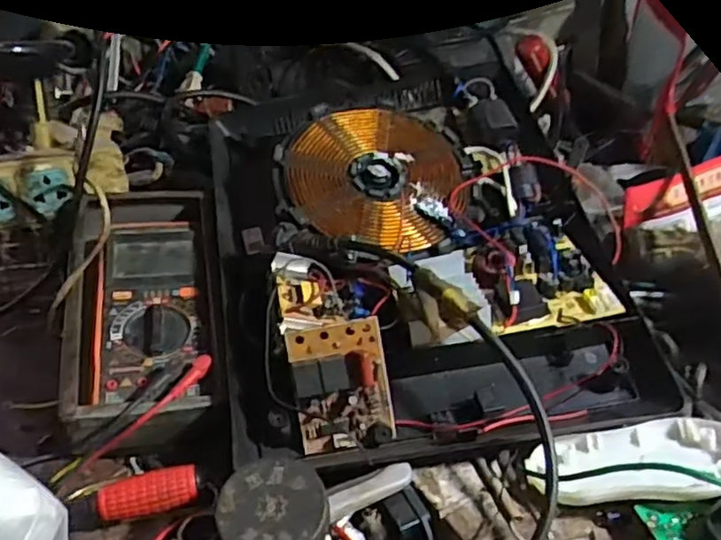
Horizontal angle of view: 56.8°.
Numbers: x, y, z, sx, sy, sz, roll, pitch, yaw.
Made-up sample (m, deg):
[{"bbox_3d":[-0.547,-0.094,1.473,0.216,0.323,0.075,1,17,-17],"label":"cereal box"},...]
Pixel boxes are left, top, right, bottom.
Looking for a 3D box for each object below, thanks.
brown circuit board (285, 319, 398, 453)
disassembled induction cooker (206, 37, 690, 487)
[{"bbox_3d":[-0.011,0.071,0.401,0.056,0.075,0.018,-10,3,-3],"label":"brown circuit board"},{"bbox_3d":[0.032,-0.035,0.496,0.273,0.090,0.358,-8,52,-8],"label":"disassembled induction cooker"}]

